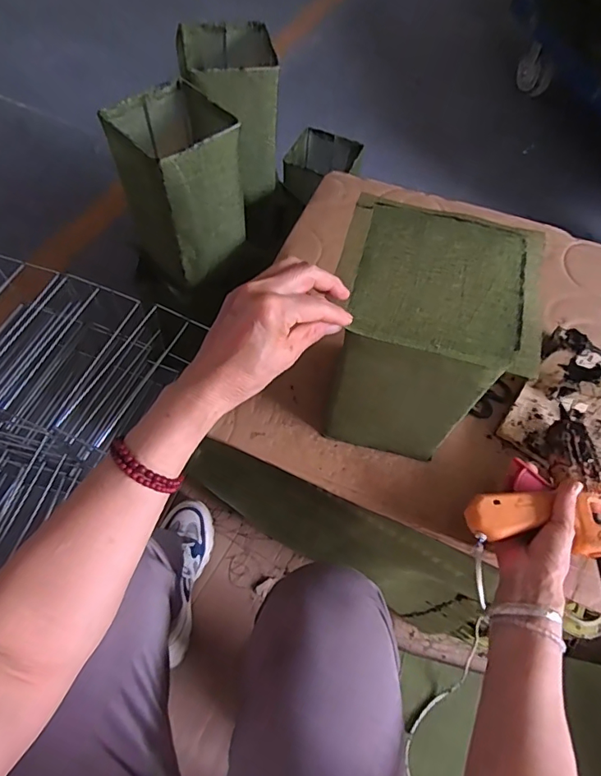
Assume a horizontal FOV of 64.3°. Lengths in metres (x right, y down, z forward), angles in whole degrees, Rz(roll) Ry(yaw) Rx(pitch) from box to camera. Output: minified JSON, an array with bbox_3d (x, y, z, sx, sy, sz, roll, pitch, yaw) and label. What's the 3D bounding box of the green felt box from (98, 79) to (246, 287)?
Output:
[{"bbox_3d":[-0.188,-0.313,0.747,0.155,0.213,0.150,-40,70,-22],"label":"green felt box"}]

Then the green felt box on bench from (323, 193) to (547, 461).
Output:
[{"bbox_3d":[0.118,-0.040,0.510,0.161,0.240,0.150,14,61,5],"label":"green felt box on bench"}]

